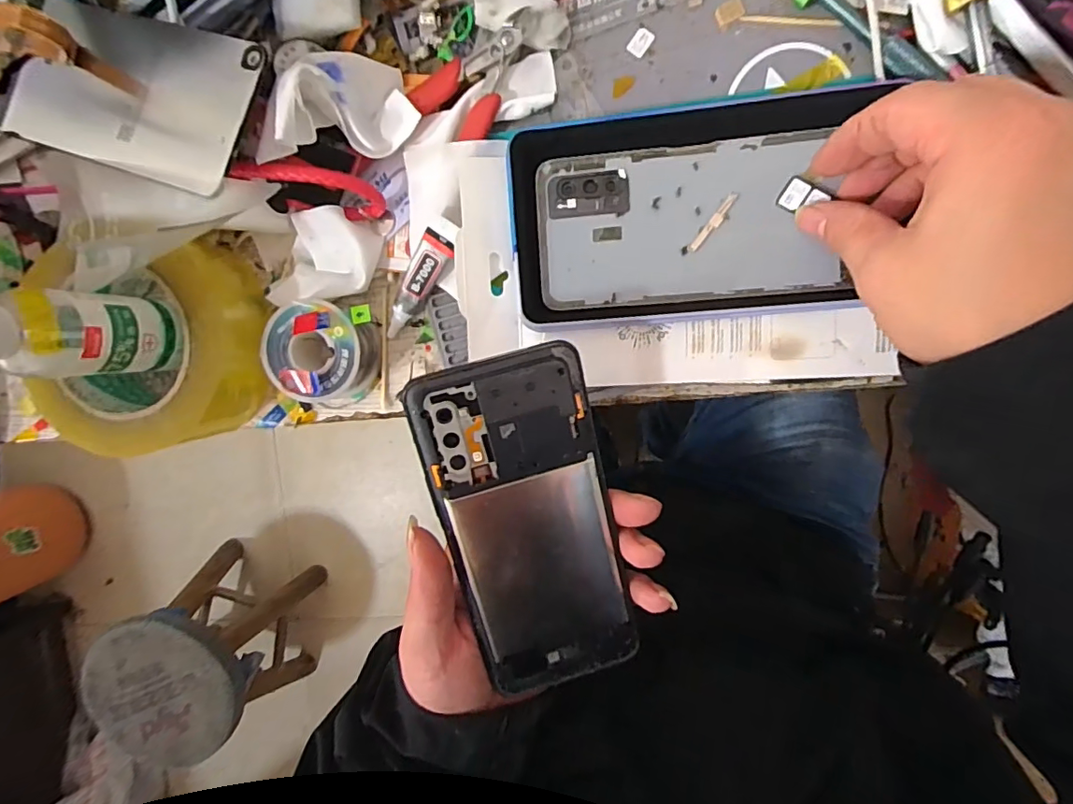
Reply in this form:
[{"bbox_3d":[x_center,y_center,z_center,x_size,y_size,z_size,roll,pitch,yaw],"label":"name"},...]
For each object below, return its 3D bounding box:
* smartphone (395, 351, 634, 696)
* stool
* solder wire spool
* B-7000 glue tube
[{"bbox_3d":[0.000,0.058,0.235,0.073,0.006,0.162,-15,107,-6],"label":"smartphone"},{"bbox_3d":[-0.597,0.450,0.956,0.258,0.272,0.247,13,98,5],"label":"stool"},{"bbox_3d":[-0.118,-0.026,0.285,0.051,0.031,0.054,1,96,7],"label":"solder wire spool"},{"bbox_3d":[-0.063,-0.064,0.277,0.016,0.009,0.072,37,116,2],"label":"B-7000 glue tube"}]

